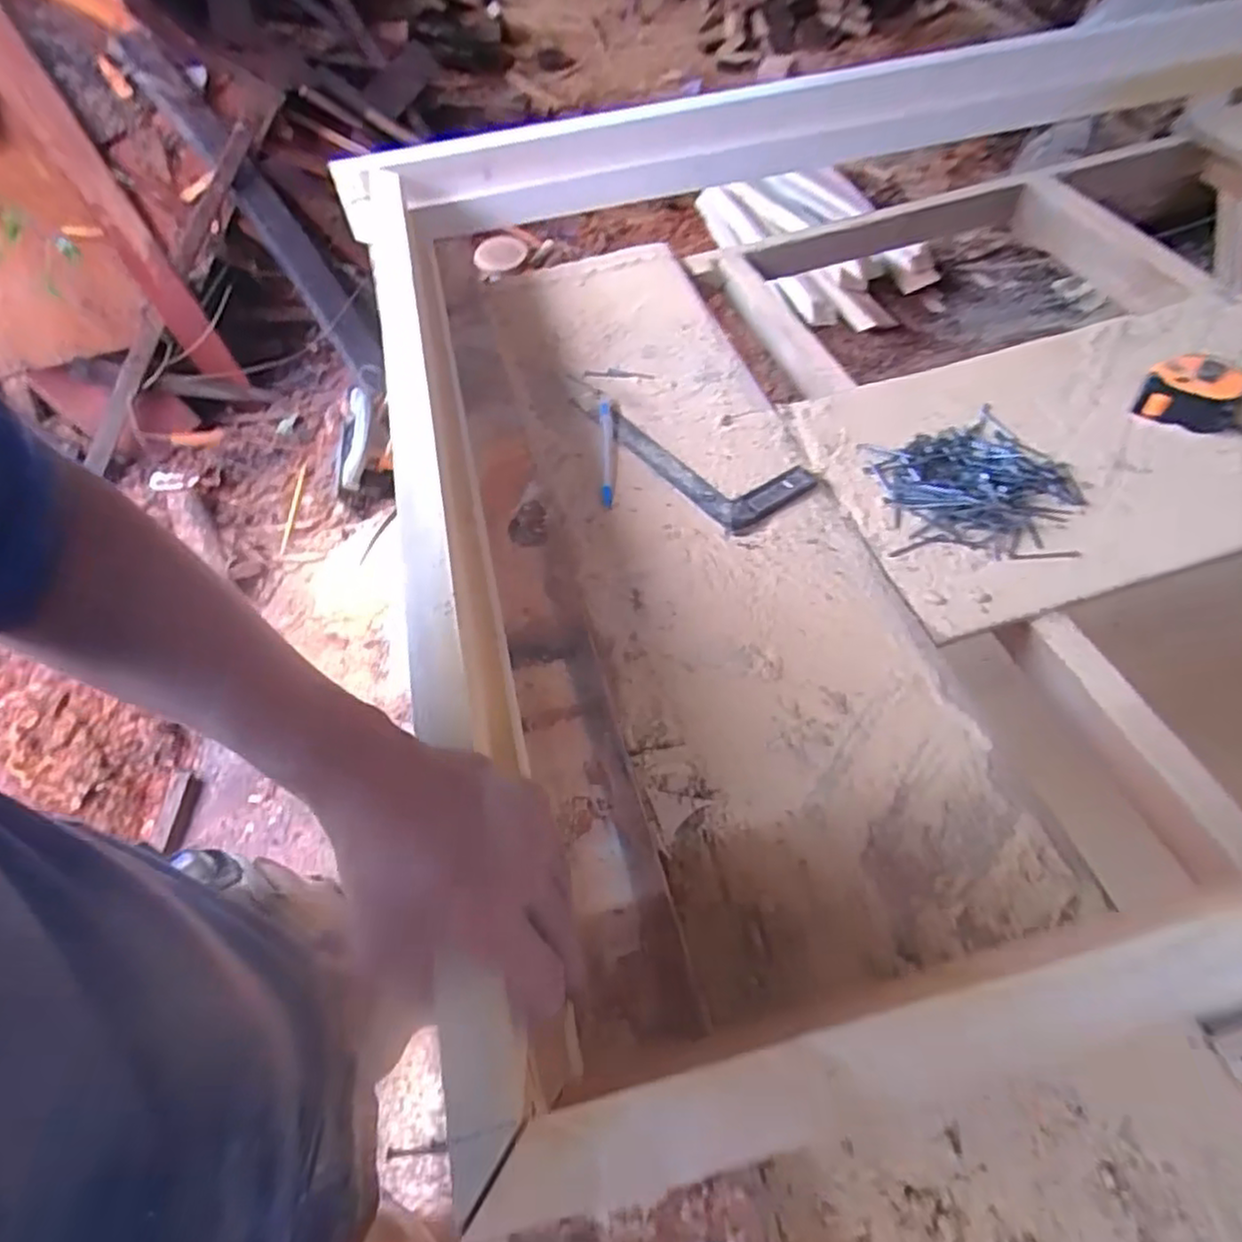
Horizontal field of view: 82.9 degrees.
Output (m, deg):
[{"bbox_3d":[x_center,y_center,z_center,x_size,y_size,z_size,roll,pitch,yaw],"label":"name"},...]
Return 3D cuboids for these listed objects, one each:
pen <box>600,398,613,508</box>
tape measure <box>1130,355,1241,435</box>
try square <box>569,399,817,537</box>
[{"bbox_3d":[-0.014,-0.167,0.681,0.011,0.005,0.152,-4,53,2],"label":"pen"},{"bbox_3d":[0.518,-0.209,0.638,0.079,0.044,0.066,23,58,21],"label":"tape measure"},{"bbox_3d":[0.064,-0.171,0.676,0.101,0.007,0.243,-33,57,-19],"label":"try square"}]

